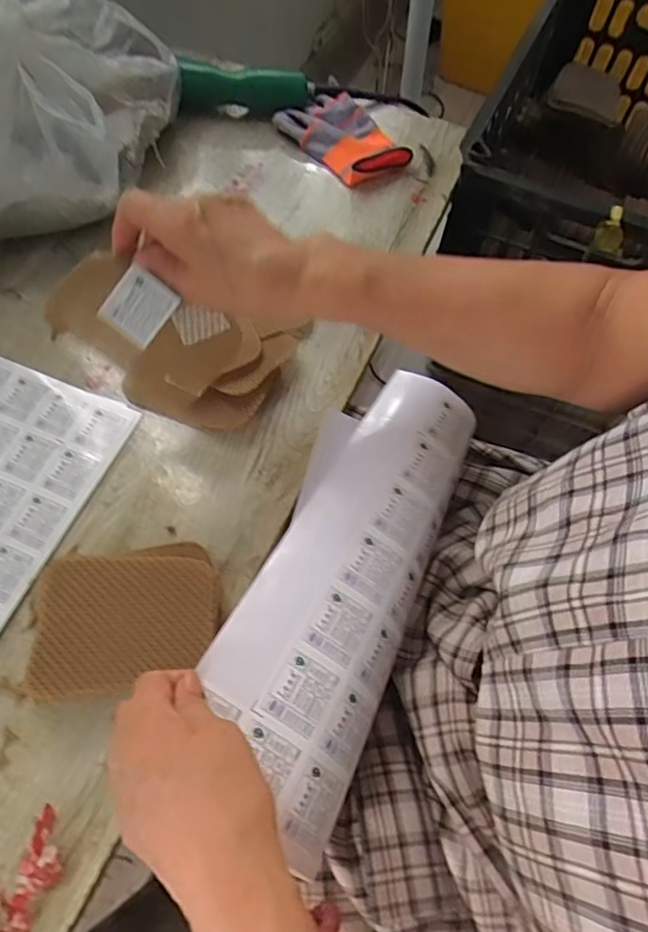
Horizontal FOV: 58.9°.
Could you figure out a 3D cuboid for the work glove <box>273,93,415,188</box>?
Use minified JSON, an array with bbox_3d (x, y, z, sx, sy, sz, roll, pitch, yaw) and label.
[{"bbox_3d":[0.022,-0.353,0.617,0.077,0.028,0.144,-36,68,-16],"label":"work glove"}]

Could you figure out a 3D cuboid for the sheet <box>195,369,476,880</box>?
[{"bbox_3d":[0.016,0.064,0.387,0.102,0.033,0.319,19,60,10],"label":"sheet"}]

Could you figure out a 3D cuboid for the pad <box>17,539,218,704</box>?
[{"bbox_3d":[-0.138,0.104,0.409,0.125,0.028,0.098,-11,64,-5],"label":"pad"}]

